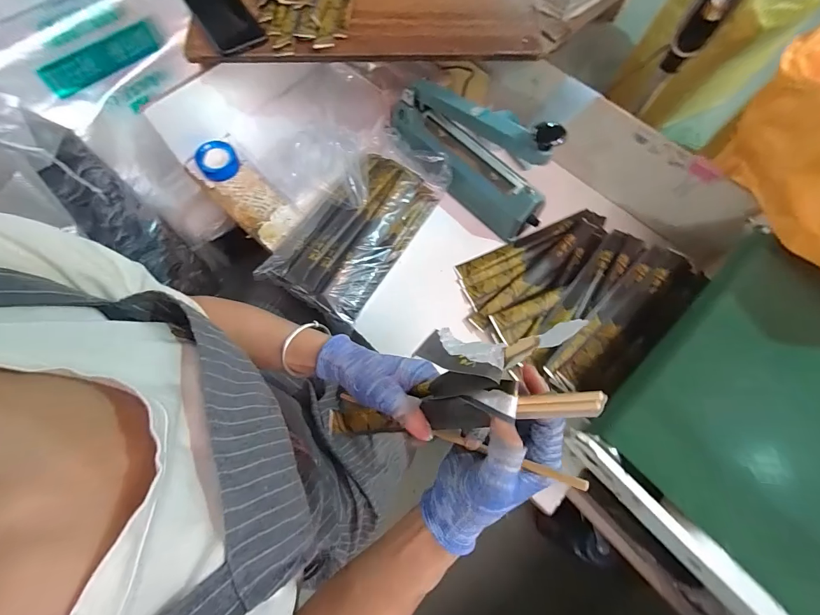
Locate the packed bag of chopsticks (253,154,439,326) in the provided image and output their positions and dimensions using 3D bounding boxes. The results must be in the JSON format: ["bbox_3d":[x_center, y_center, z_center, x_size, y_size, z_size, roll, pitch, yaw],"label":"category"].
[{"bbox_3d":[-0.092,-0.126,0.580,0.170,0.044,0.262,29,71,8],"label":"packed bag of chopsticks"}]

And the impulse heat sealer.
[{"bbox_3d":[0.088,-0.252,0.569,0.297,0.161,0.075,40,73,12],"label":"impulse heat sealer"}]

